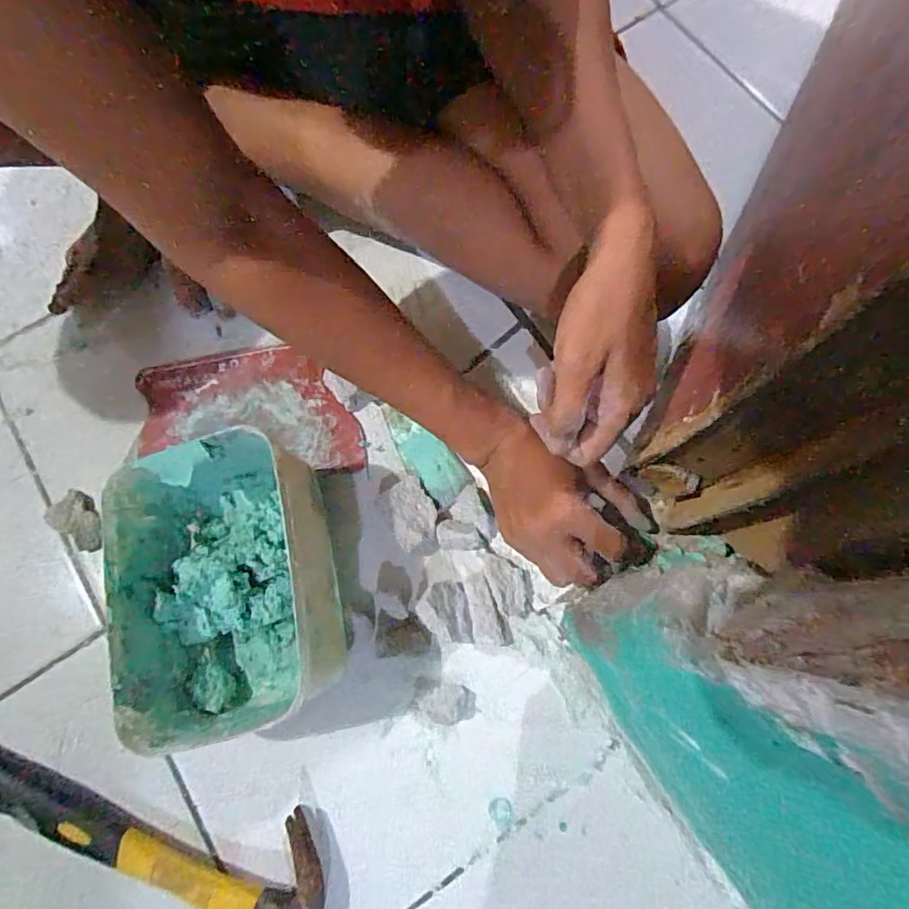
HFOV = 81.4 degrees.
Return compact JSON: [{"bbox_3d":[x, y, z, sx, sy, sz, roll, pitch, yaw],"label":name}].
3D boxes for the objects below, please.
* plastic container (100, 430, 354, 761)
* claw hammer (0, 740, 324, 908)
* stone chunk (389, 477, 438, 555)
[{"bbox_3d":[-0.169,0.093,0.397,0.132,0.078,0.217,-13,75,-2],"label":"plastic container"},{"bbox_3d":[-0.248,0.280,0.379,0.326,0.024,0.117,20,76,7],"label":"claw hammer"},{"bbox_3d":[-0.033,0.050,0.433,0.034,0.023,0.064,-14,75,-2],"label":"stone chunk"}]

